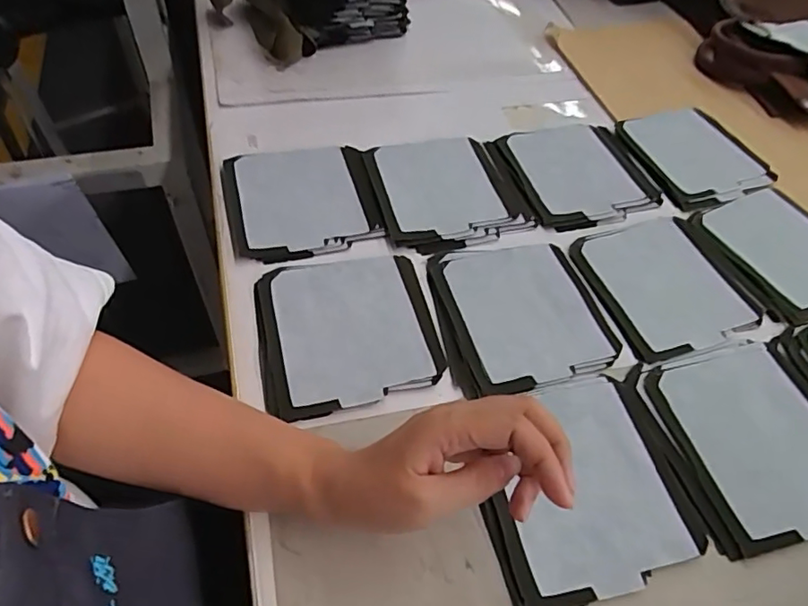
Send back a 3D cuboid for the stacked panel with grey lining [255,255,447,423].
[{"bbox_3d":[-0.044,0.017,0.434,0.136,0.008,0.137,-8,53,-11],"label":"stacked panel with grey lining"}]

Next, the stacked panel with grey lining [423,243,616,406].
[{"bbox_3d":[0.098,0.007,0.462,0.134,0.007,0.145,-5,52,-8],"label":"stacked panel with grey lining"}]

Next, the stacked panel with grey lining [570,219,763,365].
[{"bbox_3d":[0.233,-0.023,0.492,0.136,0.007,0.138,-14,54,-15],"label":"stacked panel with grey lining"}]

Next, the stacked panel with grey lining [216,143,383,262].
[{"bbox_3d":[-0.094,-0.100,0.521,0.137,0.012,0.139,-13,54,-13],"label":"stacked panel with grey lining"}]

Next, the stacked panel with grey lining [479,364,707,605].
[{"bbox_3d":[0.121,0.118,0.374,0.148,0.008,0.137,-11,53,-12],"label":"stacked panel with grey lining"}]

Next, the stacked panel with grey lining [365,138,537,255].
[{"bbox_3d":[0.042,-0.113,0.545,0.138,0.012,0.147,-11,53,-12],"label":"stacked panel with grey lining"}]

